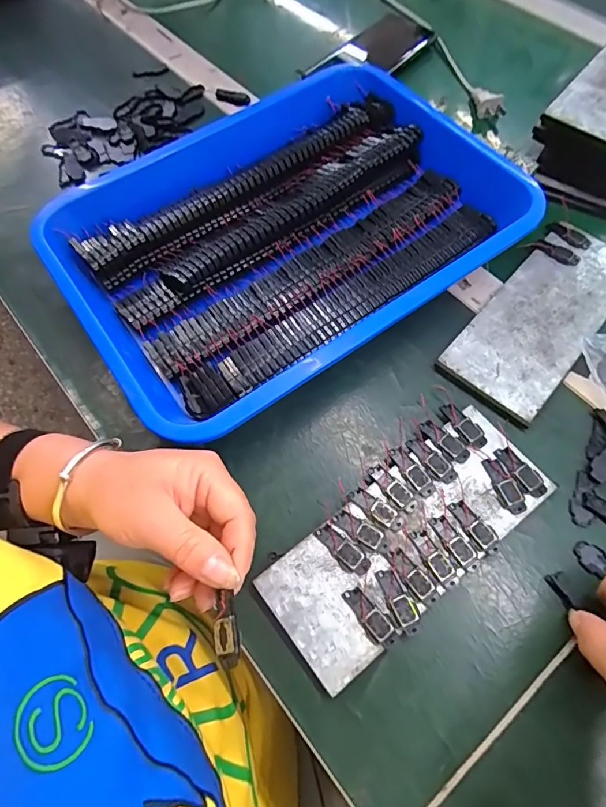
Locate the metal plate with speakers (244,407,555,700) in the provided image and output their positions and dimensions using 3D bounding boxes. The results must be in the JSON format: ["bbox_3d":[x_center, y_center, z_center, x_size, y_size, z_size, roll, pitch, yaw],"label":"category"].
[{"bbox_3d":[0.067,0.084,0.298,0.192,0.012,0.086,-38,69,-13],"label":"metal plate with speakers"}]

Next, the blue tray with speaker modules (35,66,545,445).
[{"bbox_3d":[-0.011,-0.143,0.383,0.350,0.046,0.259,-33,68,-12],"label":"blue tray with speaker modules"}]

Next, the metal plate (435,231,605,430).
[{"bbox_3d":[0.195,-0.074,0.362,0.079,0.004,0.197,38,73,18],"label":"metal plate"}]

